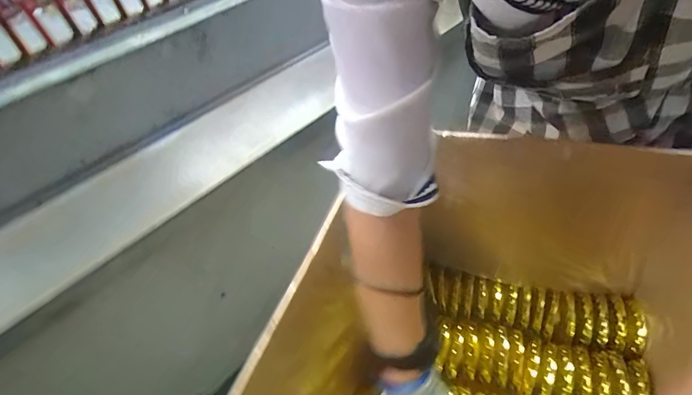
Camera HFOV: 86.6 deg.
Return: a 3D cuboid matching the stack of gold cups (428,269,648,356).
[{"bbox_3d":[0.282,0.174,0.581,0.297,0.058,0.078,9,42,16],"label":"stack of gold cups"}]

